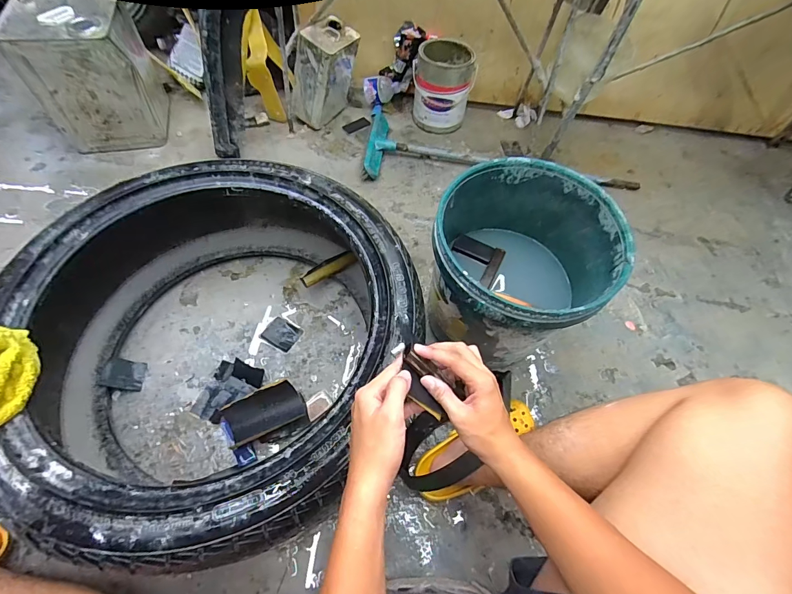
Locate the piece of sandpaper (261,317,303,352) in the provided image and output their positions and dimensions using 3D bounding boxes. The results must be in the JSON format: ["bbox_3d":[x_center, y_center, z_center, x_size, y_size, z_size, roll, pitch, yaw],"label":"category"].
[{"bbox_3d":[-0.249,0.081,0.827,0.073,0.004,0.062,27,62,11],"label":"piece of sandpaper"}]

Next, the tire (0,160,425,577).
[{"bbox_3d":[-0.312,0.056,0.691,0.638,0.255,0.702,-36,69,-21],"label":"tire"}]

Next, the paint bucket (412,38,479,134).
[{"bbox_3d":[0.145,-0.648,1.164,0.180,0.213,0.180,2,60,-3],"label":"paint bucket"}]

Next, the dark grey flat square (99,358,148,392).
[{"bbox_3d":[-0.533,0.153,0.746,0.068,0.011,0.058,17,52,-20],"label":"dark grey flat square"}]

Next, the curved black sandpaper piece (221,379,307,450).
[{"bbox_3d":[-0.249,0.215,0.709,0.138,0.022,0.080,-23,83,-6],"label":"curved black sandpaper piece"}]

